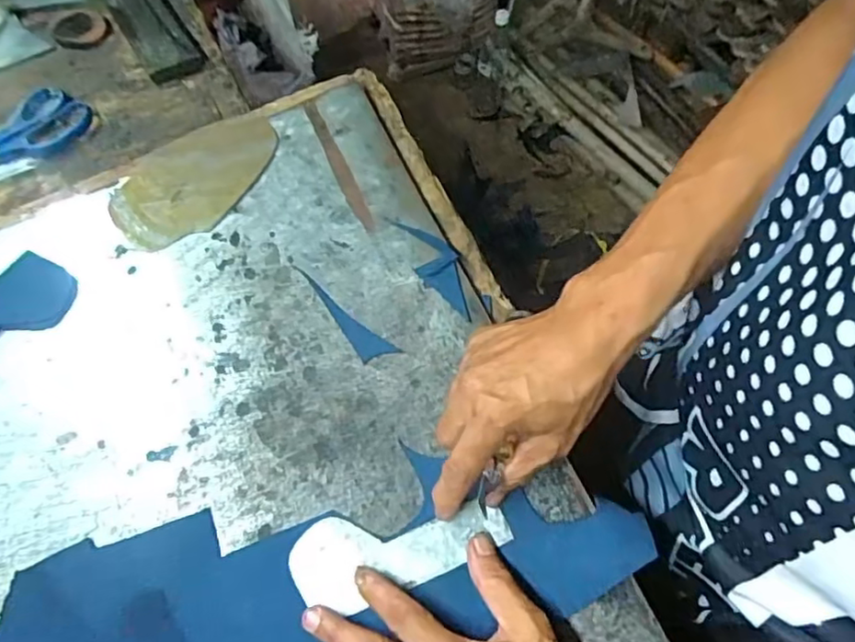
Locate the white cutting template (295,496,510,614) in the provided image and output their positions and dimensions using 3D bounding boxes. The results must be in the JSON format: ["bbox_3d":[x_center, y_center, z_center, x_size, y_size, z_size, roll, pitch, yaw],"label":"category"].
[{"bbox_3d":[-0.017,0.147,0.396,0.135,0.004,0.053,-6,63,0],"label":"white cutting template"}]

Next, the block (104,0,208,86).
[{"bbox_3d":[-0.279,-0.301,0.636,0.057,0.013,0.168,-29,67,-15],"label":"block"}]

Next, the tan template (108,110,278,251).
[{"bbox_3d":[-0.188,-0.116,0.518,0.144,0.006,0.086,-31,72,-8],"label":"tan template"}]

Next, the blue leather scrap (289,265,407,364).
[{"bbox_3d":[-0.067,-0.002,0.467,0.103,0.004,0.023,37,75,17],"label":"blue leather scrap"}]

